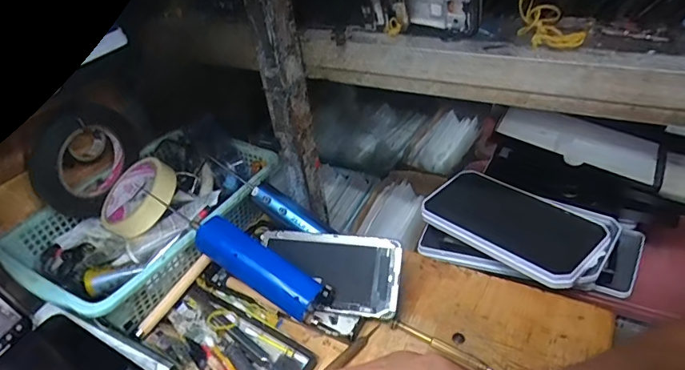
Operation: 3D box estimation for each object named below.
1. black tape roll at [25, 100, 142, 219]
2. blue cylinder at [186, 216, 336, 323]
[{"bbox_3d":[-0.291,-0.034,0.521,0.031,0.137,0.138,12,41,23],"label":"black tape roll"},{"bbox_3d":[-0.080,0.080,0.437,0.143,0.033,0.036,32,46,6],"label":"blue cylinder"}]

